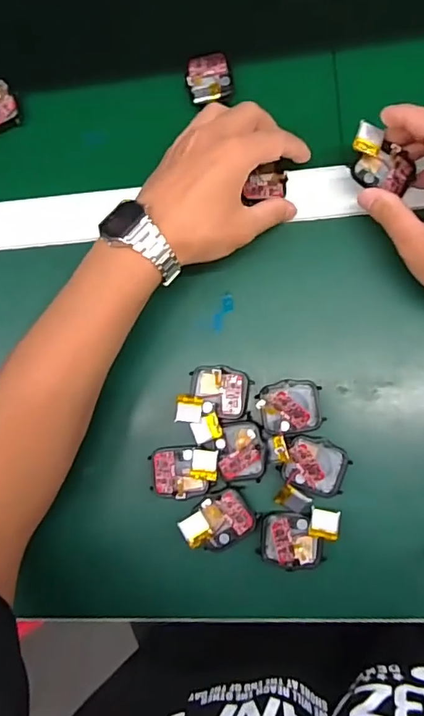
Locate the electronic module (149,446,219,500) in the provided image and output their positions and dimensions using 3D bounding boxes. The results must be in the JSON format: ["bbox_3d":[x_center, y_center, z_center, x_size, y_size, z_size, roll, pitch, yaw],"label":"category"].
[{"bbox_3d":[-0.020,0.085,0.370,0.050,0.012,0.037,-5,84,7],"label":"electronic module"}]

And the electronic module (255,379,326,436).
[{"bbox_3d":[0.058,0.036,0.367,0.045,0.022,0.038,-11,83,6],"label":"electronic module"}]

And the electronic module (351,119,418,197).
[{"bbox_3d":[0.122,-0.141,0.351,0.046,0.021,0.040,10,86,8],"label":"electronic module"}]

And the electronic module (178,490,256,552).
[{"bbox_3d":[0.004,0.120,0.359,0.048,0.011,0.036,-39,81,2],"label":"electronic module"}]

